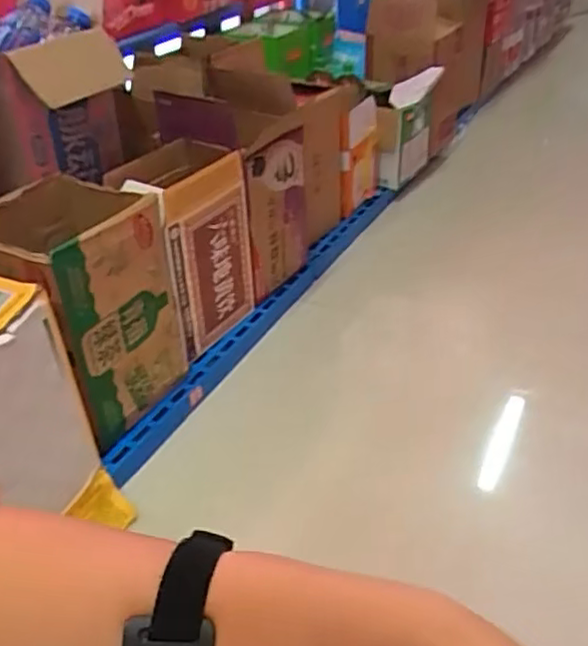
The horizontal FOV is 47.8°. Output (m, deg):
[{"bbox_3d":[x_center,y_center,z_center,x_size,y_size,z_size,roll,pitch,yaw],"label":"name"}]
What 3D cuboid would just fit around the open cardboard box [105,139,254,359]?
[{"bbox_3d":[-0.186,-0.149,1.268,0.154,0.354,0.216,28,45,35],"label":"open cardboard box"}]

